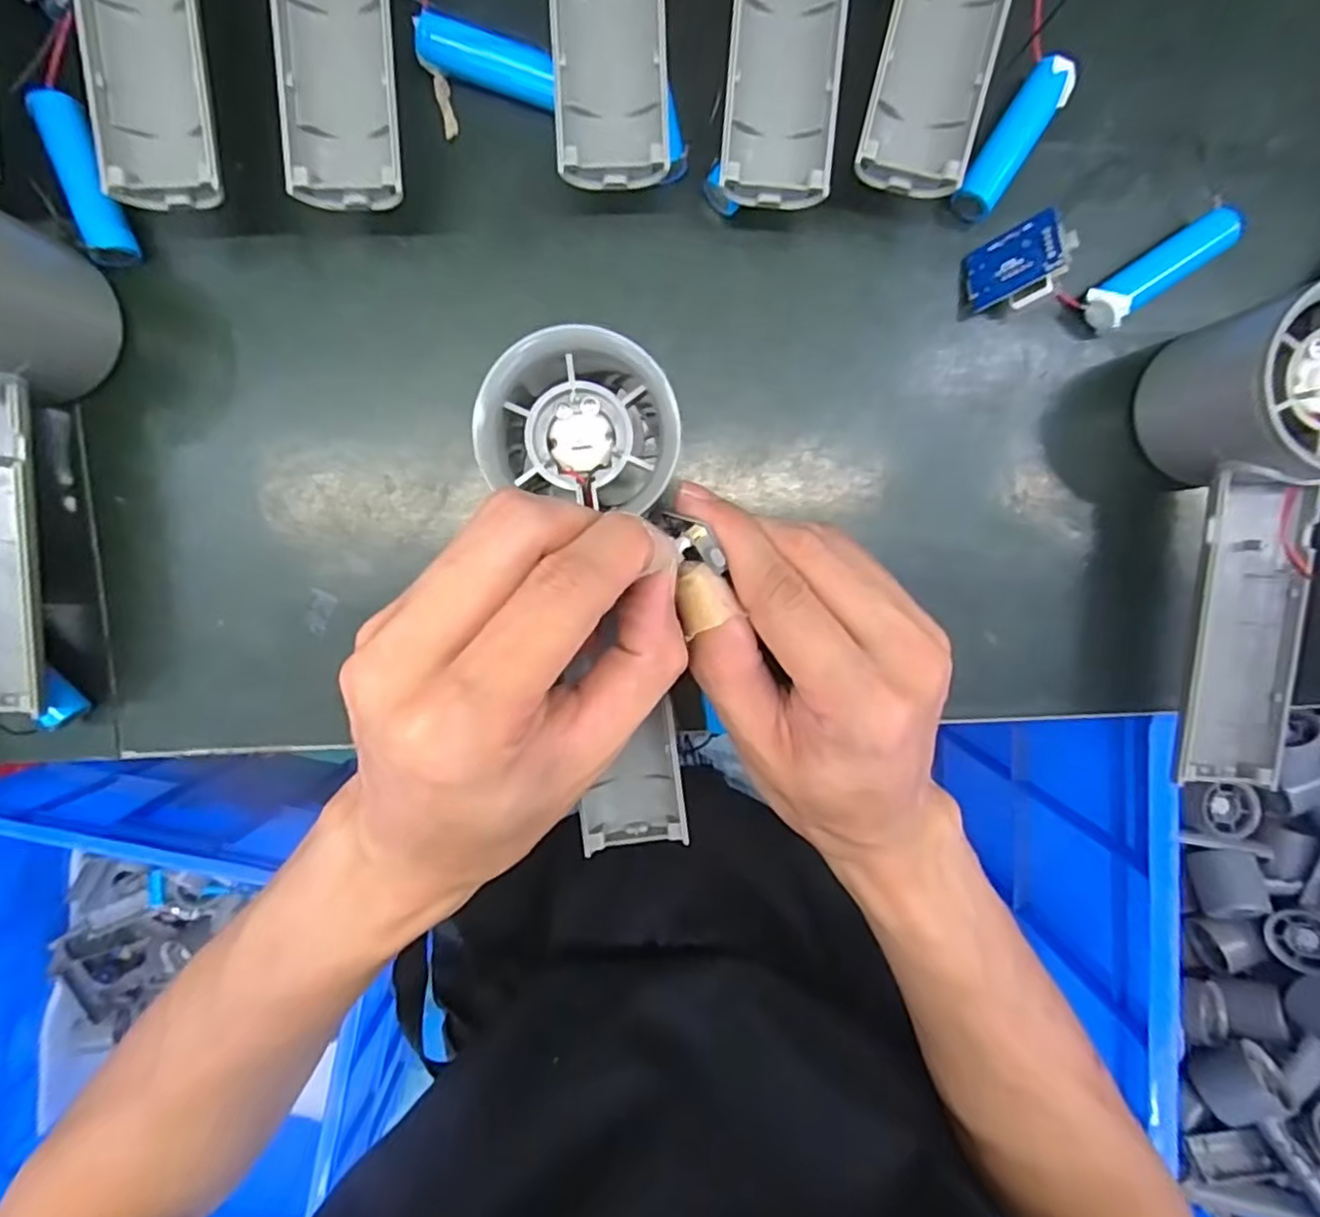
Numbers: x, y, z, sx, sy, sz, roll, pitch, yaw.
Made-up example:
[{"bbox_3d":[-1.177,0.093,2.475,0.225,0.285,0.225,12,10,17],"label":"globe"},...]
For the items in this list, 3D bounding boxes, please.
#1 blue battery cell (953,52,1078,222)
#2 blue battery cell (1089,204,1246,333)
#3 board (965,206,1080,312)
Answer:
[{"bbox_3d":[0.118,-0.157,0.228,0.014,0.016,0.052,32,95,-4],"label":"blue battery cell"},{"bbox_3d":[0.171,-0.116,0.232,0.054,0.015,0.014,-36,95,3],"label":"blue battery cell"},{"bbox_3d":[0.121,-0.115,0.226,0.032,0.009,0.023,-15,89,46],"label":"board"}]

